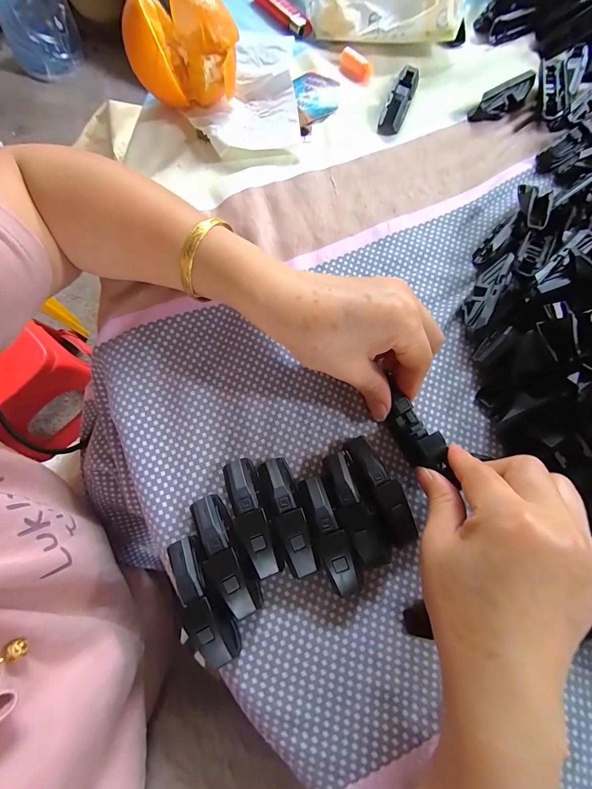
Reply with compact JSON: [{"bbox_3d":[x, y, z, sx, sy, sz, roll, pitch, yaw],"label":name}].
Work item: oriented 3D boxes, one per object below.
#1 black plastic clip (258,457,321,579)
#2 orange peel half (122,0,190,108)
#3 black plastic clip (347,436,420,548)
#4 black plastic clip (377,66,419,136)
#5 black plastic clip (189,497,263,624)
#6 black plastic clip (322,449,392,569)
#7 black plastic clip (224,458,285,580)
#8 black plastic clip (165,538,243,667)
[{"bbox_3d":[-0.004,0.078,0.207,0.021,0.020,0.074,-18,76,-6],"label":"black plastic clip"},{"bbox_3d":[-0.117,-0.284,0.273,0.044,0.069,0.053,-18,76,-7],"label":"orange peel half"},{"bbox_3d":[0.054,0.060,0.213,0.019,0.024,0.066,-21,77,-7],"label":"black plastic clip"},{"bbox_3d":[0.096,-0.275,0.303,0.022,0.018,0.063,24,90,5],"label":"black plastic clip"},{"bbox_3d":[-0.043,0.097,0.198,0.018,0.026,0.071,-26,77,-8],"label":"black plastic clip"},{"bbox_3d":[0.037,0.074,0.209,0.024,0.022,0.073,-21,76,-7],"label":"black plastic clip"},{"bbox_3d":[-0.028,0.078,0.205,0.021,0.020,0.072,-18,76,-6],"label":"black plastic clip"},{"bbox_3d":[-0.055,0.121,0.193,0.020,0.023,0.070,-24,77,-8],"label":"black plastic clip"}]

